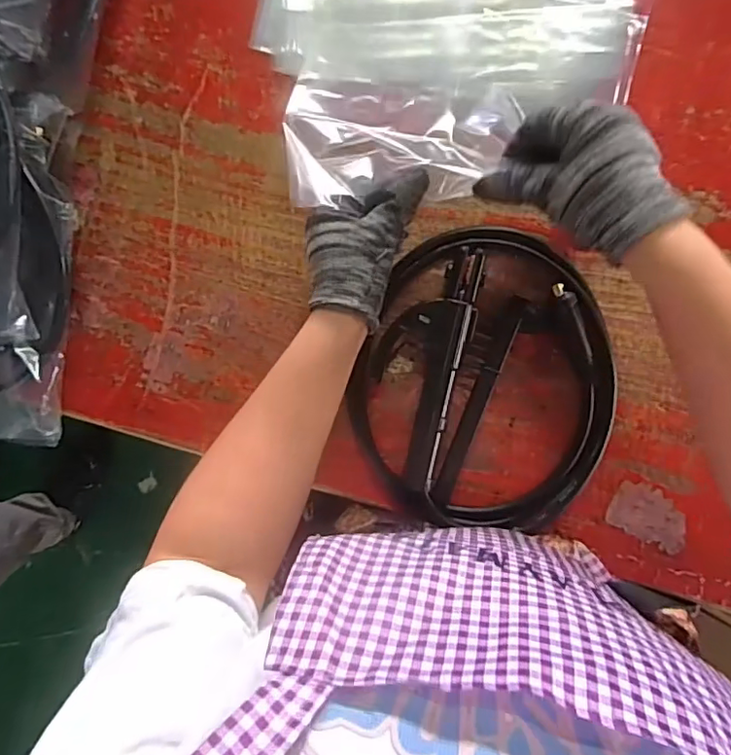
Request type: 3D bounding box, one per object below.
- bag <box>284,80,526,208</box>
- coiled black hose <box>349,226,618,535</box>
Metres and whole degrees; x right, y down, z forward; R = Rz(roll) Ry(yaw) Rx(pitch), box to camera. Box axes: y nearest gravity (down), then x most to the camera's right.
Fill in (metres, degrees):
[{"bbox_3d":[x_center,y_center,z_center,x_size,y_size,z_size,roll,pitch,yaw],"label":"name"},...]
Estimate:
[{"bbox_3d":[0.027,-0.174,0.402,0.163,0.021,0.107,0,71,0],"label":"bag"},{"bbox_3d":[0.100,0.005,0.456,0.201,0.032,0.238,19,96,6],"label":"coiled black hose"}]

